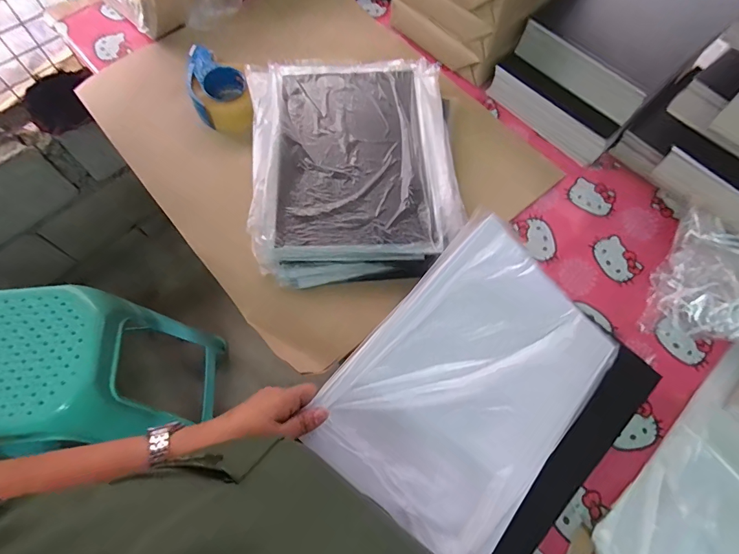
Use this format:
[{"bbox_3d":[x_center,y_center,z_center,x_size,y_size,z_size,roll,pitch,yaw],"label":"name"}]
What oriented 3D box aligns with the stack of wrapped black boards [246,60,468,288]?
[{"bbox_3d":[-0.015,-0.213,0.691,0.356,0.066,0.440,-4,67,-4],"label":"stack of wrapped black boards"}]

